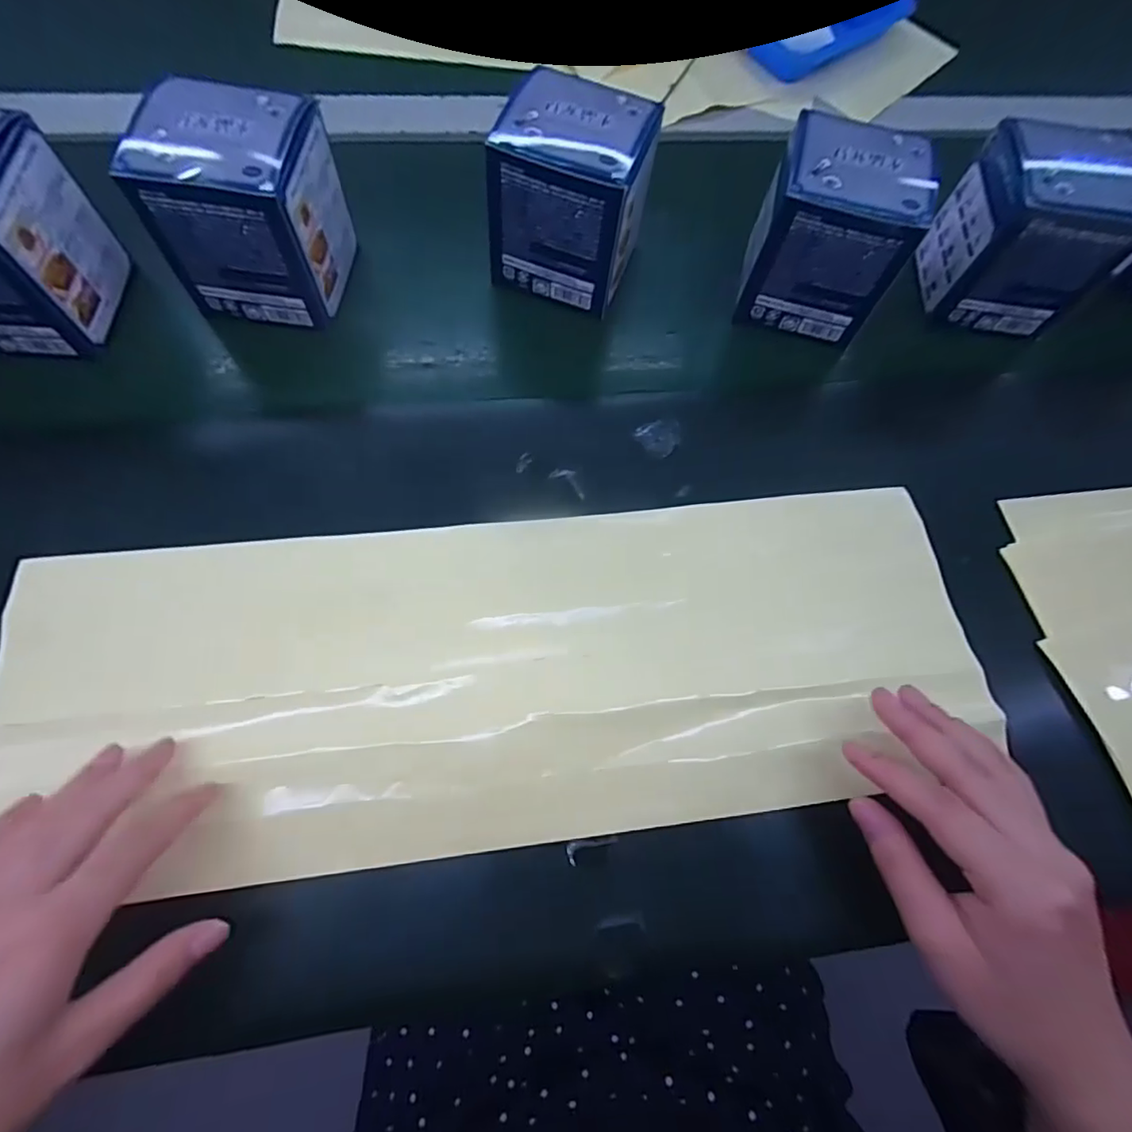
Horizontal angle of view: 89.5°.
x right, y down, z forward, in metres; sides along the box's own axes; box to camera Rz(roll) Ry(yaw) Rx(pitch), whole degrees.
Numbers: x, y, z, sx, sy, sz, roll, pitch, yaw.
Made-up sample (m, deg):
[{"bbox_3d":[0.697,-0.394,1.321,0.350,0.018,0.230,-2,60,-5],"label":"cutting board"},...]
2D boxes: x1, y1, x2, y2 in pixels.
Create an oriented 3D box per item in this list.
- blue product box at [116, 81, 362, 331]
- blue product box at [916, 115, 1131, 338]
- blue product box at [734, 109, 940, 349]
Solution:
[{"bbox_3d":[-0.179,-0.203,0.326,0.084,0.091,0.077,3,71,-2],"label":"blue product box"},{"bbox_3d":[0.297,-0.216,0.374,0.085,0.097,0.083,6,71,0],"label":"blue product box"},{"bbox_3d":[0.164,-0.207,0.360,0.086,0.100,0.082,21,72,5],"label":"blue product box"}]

